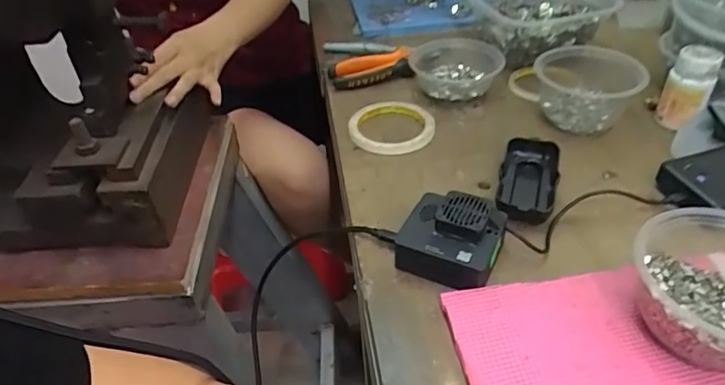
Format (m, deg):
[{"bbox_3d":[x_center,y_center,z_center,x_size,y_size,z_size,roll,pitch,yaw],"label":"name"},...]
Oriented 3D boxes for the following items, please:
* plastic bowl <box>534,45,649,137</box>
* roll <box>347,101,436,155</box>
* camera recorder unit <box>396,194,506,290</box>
[{"bbox_3d":[0.256,-0.122,0.591,0.117,0.052,0.094,15,44,20],"label":"plastic bowl"},{"bbox_3d":[0.035,-0.079,0.602,0.094,0.015,0.092,-2,41,2],"label":"roll"},{"bbox_3d":[0.075,0.038,0.434,0.078,0.045,0.069,20,46,25],"label":"camera recorder unit"}]

